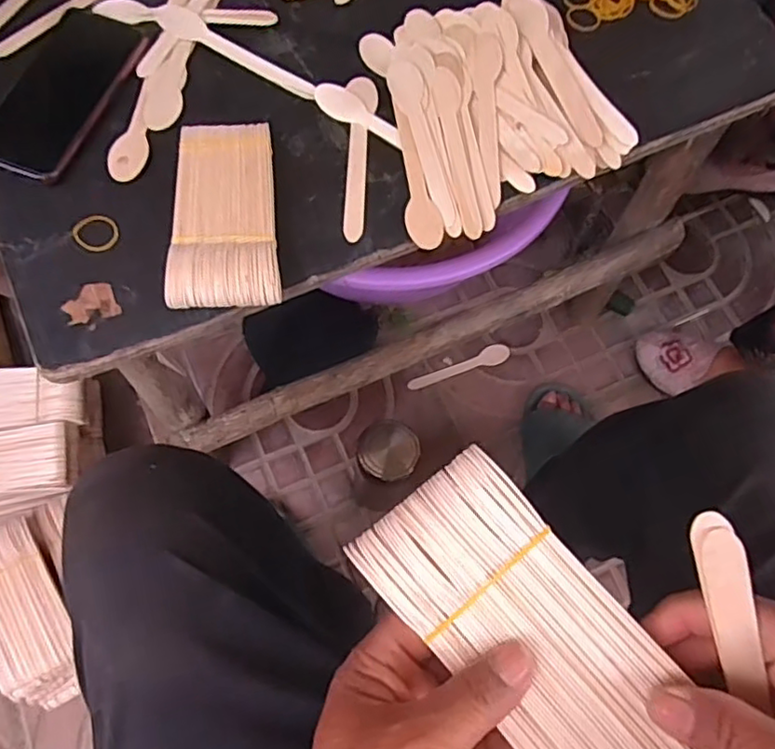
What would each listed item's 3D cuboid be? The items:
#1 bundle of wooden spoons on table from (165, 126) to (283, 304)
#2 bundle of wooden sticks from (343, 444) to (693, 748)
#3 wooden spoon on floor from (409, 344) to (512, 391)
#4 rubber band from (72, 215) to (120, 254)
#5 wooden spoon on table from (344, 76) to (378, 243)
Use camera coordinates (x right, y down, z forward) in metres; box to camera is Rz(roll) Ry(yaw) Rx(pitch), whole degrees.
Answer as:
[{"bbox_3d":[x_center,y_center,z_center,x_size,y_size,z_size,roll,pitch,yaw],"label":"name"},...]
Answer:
[{"bbox_3d":[-0.120,-0.122,0.473,0.073,0.030,0.162,-4,69,-3],"label":"bundle of wooden spoons on table"},{"bbox_3d":[0.061,0.110,0.257,0.072,0.013,0.156,-36,78,-14],"label":"bundle of wooden sticks"},{"bbox_3d":[0.102,-0.011,0.906,0.153,0.009,0.028,-18,71,-8],"label":"wooden spoon on floor"},{"bbox_3d":[-0.220,-0.107,0.476,0.037,0.004,0.031,28,71,9],"label":"rubber band"},{"bbox_3d":[-0.021,-0.179,0.512,0.024,0.004,0.161,0,69,-1],"label":"wooden spoon on table"}]

